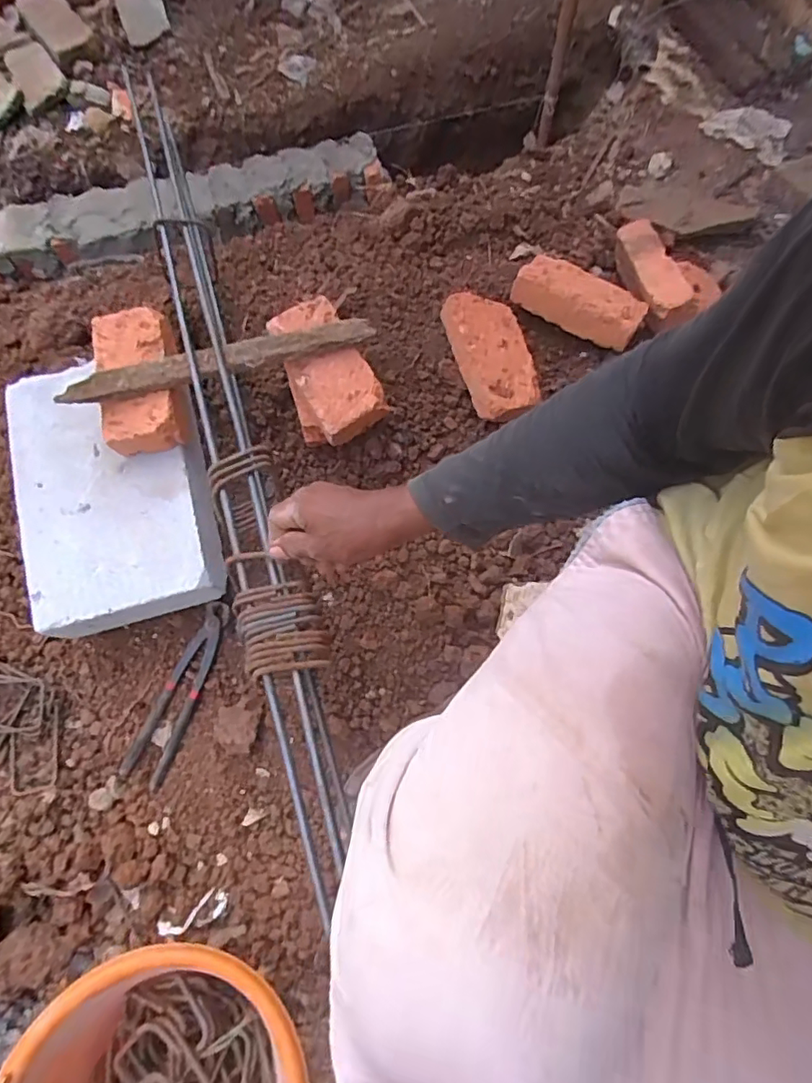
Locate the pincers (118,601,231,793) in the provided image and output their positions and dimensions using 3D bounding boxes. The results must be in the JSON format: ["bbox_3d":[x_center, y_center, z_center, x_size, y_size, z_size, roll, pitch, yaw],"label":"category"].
[{"bbox_3d":[-0.268,0.180,0.689,0.053,0.014,0.223,23,81,12],"label":"pincers"}]

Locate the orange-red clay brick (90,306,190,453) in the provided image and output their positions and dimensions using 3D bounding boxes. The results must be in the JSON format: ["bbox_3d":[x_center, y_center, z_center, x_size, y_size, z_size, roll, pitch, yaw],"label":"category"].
[{"bbox_3d":[-0.297,-0.181,0.642,0.085,0.042,0.161,-12,82,-4],"label":"orange-red clay brick"}]

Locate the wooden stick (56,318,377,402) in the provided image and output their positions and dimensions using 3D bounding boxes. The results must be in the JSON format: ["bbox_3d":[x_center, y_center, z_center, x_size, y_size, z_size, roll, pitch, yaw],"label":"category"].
[{"bbox_3d":[-0.200,-0.199,0.627,0.330,0.025,0.032,-16,66,-6],"label":"wooden stick"}]

